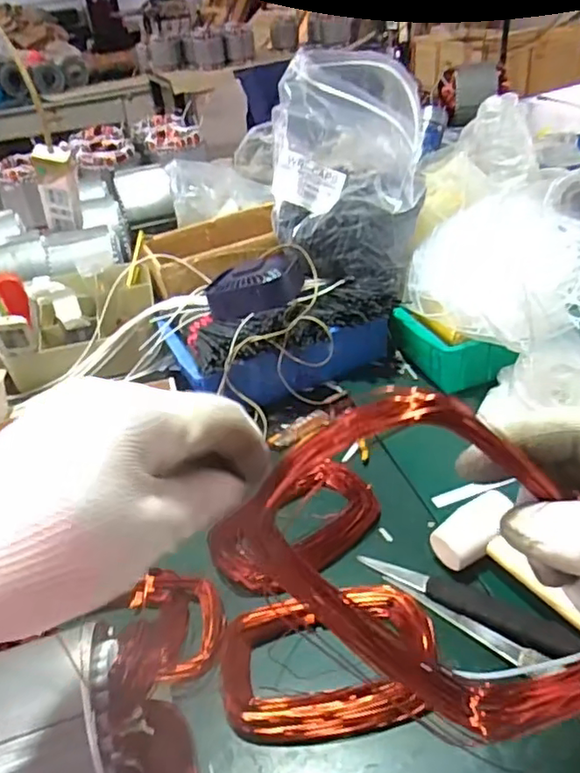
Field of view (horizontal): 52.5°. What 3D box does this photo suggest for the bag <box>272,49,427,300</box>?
[{"bbox_3d":[0.077,-0.288,0.793,0.188,0.263,0.164,9,39,20],"label":"bag"}]

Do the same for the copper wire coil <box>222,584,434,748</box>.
[{"bbox_3d":[0.034,0.228,0.489,0.178,0.030,0.107,-10,36,-5],"label":"copper wire coil"}]

